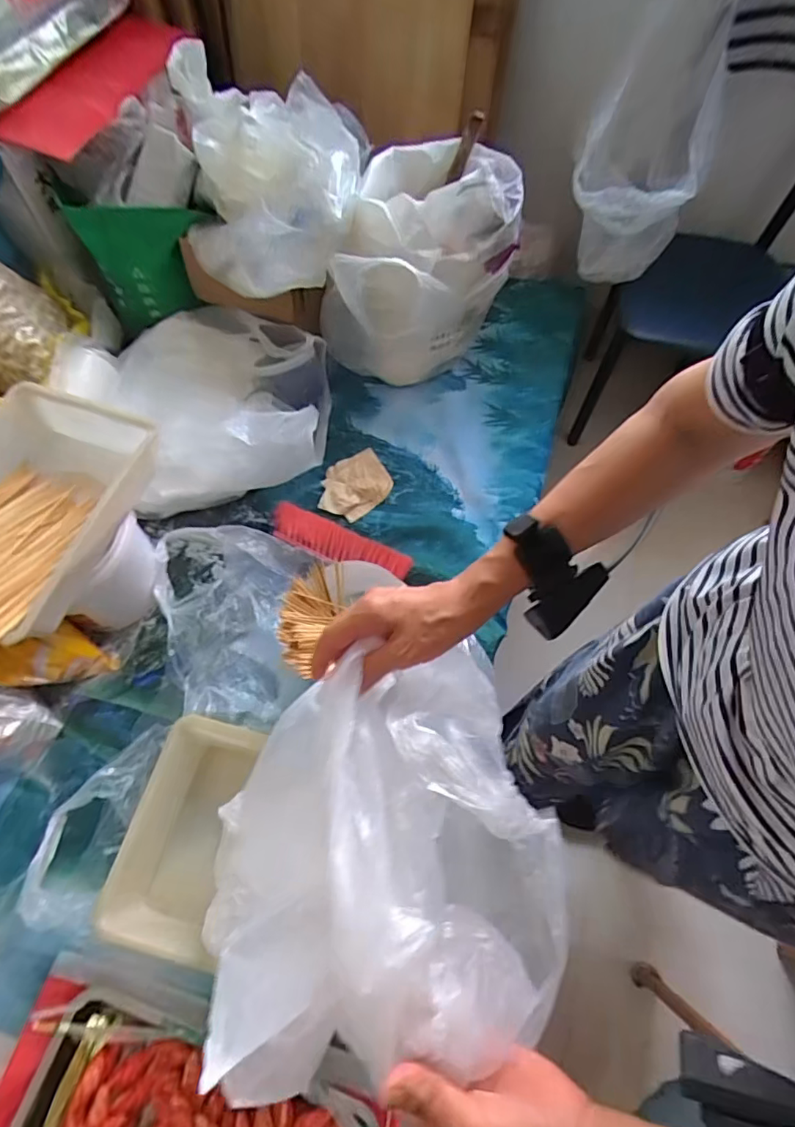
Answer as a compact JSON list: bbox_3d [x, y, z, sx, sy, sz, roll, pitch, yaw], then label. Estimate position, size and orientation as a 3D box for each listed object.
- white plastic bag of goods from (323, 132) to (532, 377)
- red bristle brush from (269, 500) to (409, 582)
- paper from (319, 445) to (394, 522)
[{"bbox_3d":[0.056,-0.534,1.009,0.204,0.323,0.372,41,71,17],"label":"white plastic bag of goods"},{"bbox_3d":[-0.094,-0.034,0.952,0.244,0.050,0.068,20,66,9],"label":"red bristle brush"},{"bbox_3d":[-0.079,-0.149,1.021,0.112,0.027,0.145,40,71,17],"label":"paper"}]

